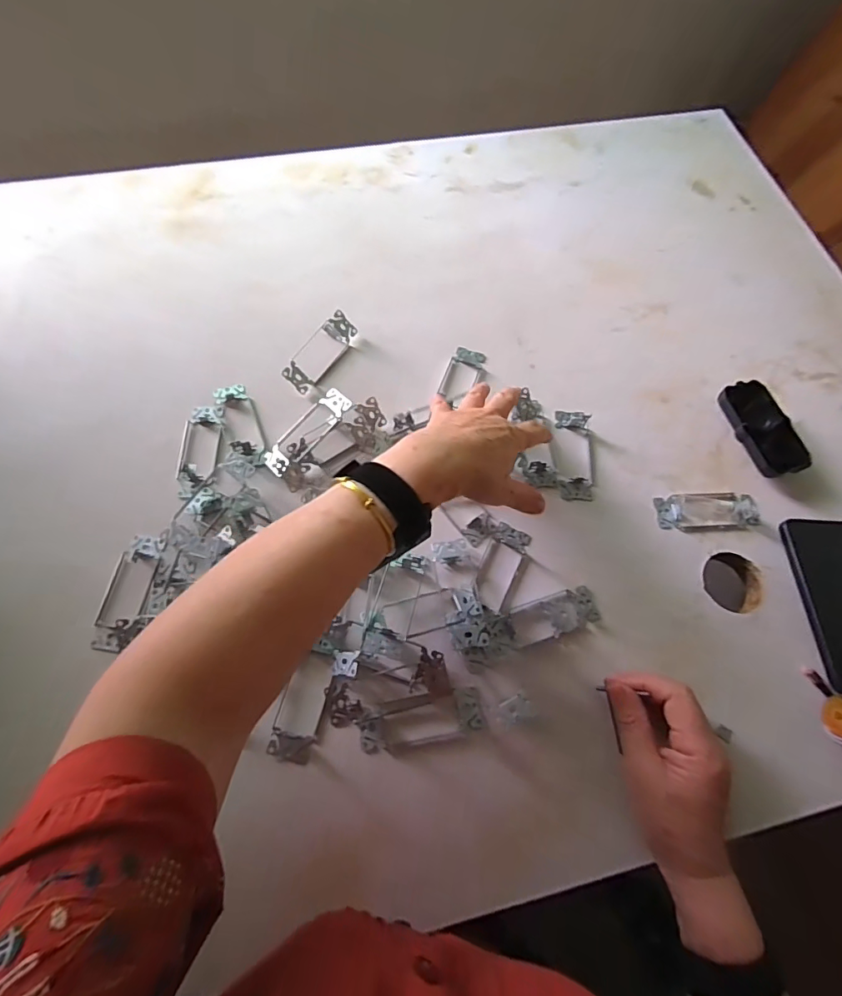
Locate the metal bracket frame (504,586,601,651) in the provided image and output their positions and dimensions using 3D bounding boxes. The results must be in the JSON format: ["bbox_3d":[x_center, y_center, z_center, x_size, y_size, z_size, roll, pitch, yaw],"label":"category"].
[{"bbox_3d":[0.123,0.111,0.437,0.088,0.010,0.036,-16,69,-8],"label":"metal bracket frame"}]

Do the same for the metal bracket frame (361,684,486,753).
[{"bbox_3d":[0.001,0.192,0.400,0.106,0.012,0.035,-11,68,-6],"label":"metal bracket frame"}]

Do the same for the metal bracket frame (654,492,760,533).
[{"bbox_3d":[0.296,0.011,0.478,0.101,0.015,0.038,-3,67,-3],"label":"metal bracket frame"}]

